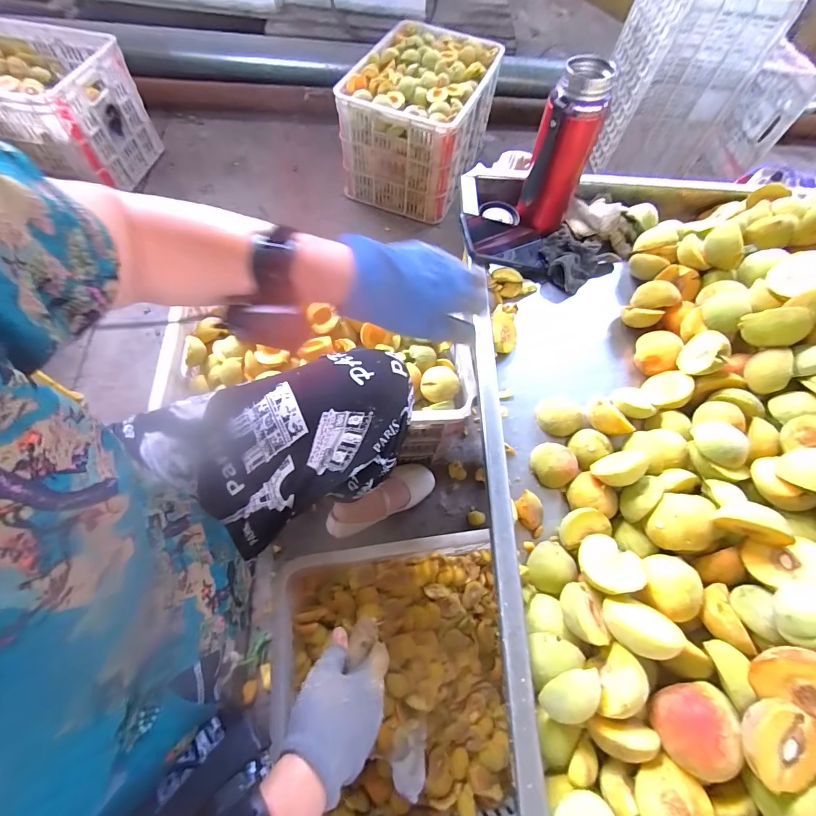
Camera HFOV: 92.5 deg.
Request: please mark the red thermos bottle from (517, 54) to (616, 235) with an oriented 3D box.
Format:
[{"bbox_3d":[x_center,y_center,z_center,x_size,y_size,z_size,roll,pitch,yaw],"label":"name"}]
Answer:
[{"bbox_3d":[0.211,-0.346,0.542,0.071,0.203,0.065,24,64,9],"label":"red thermos bottle"}]

